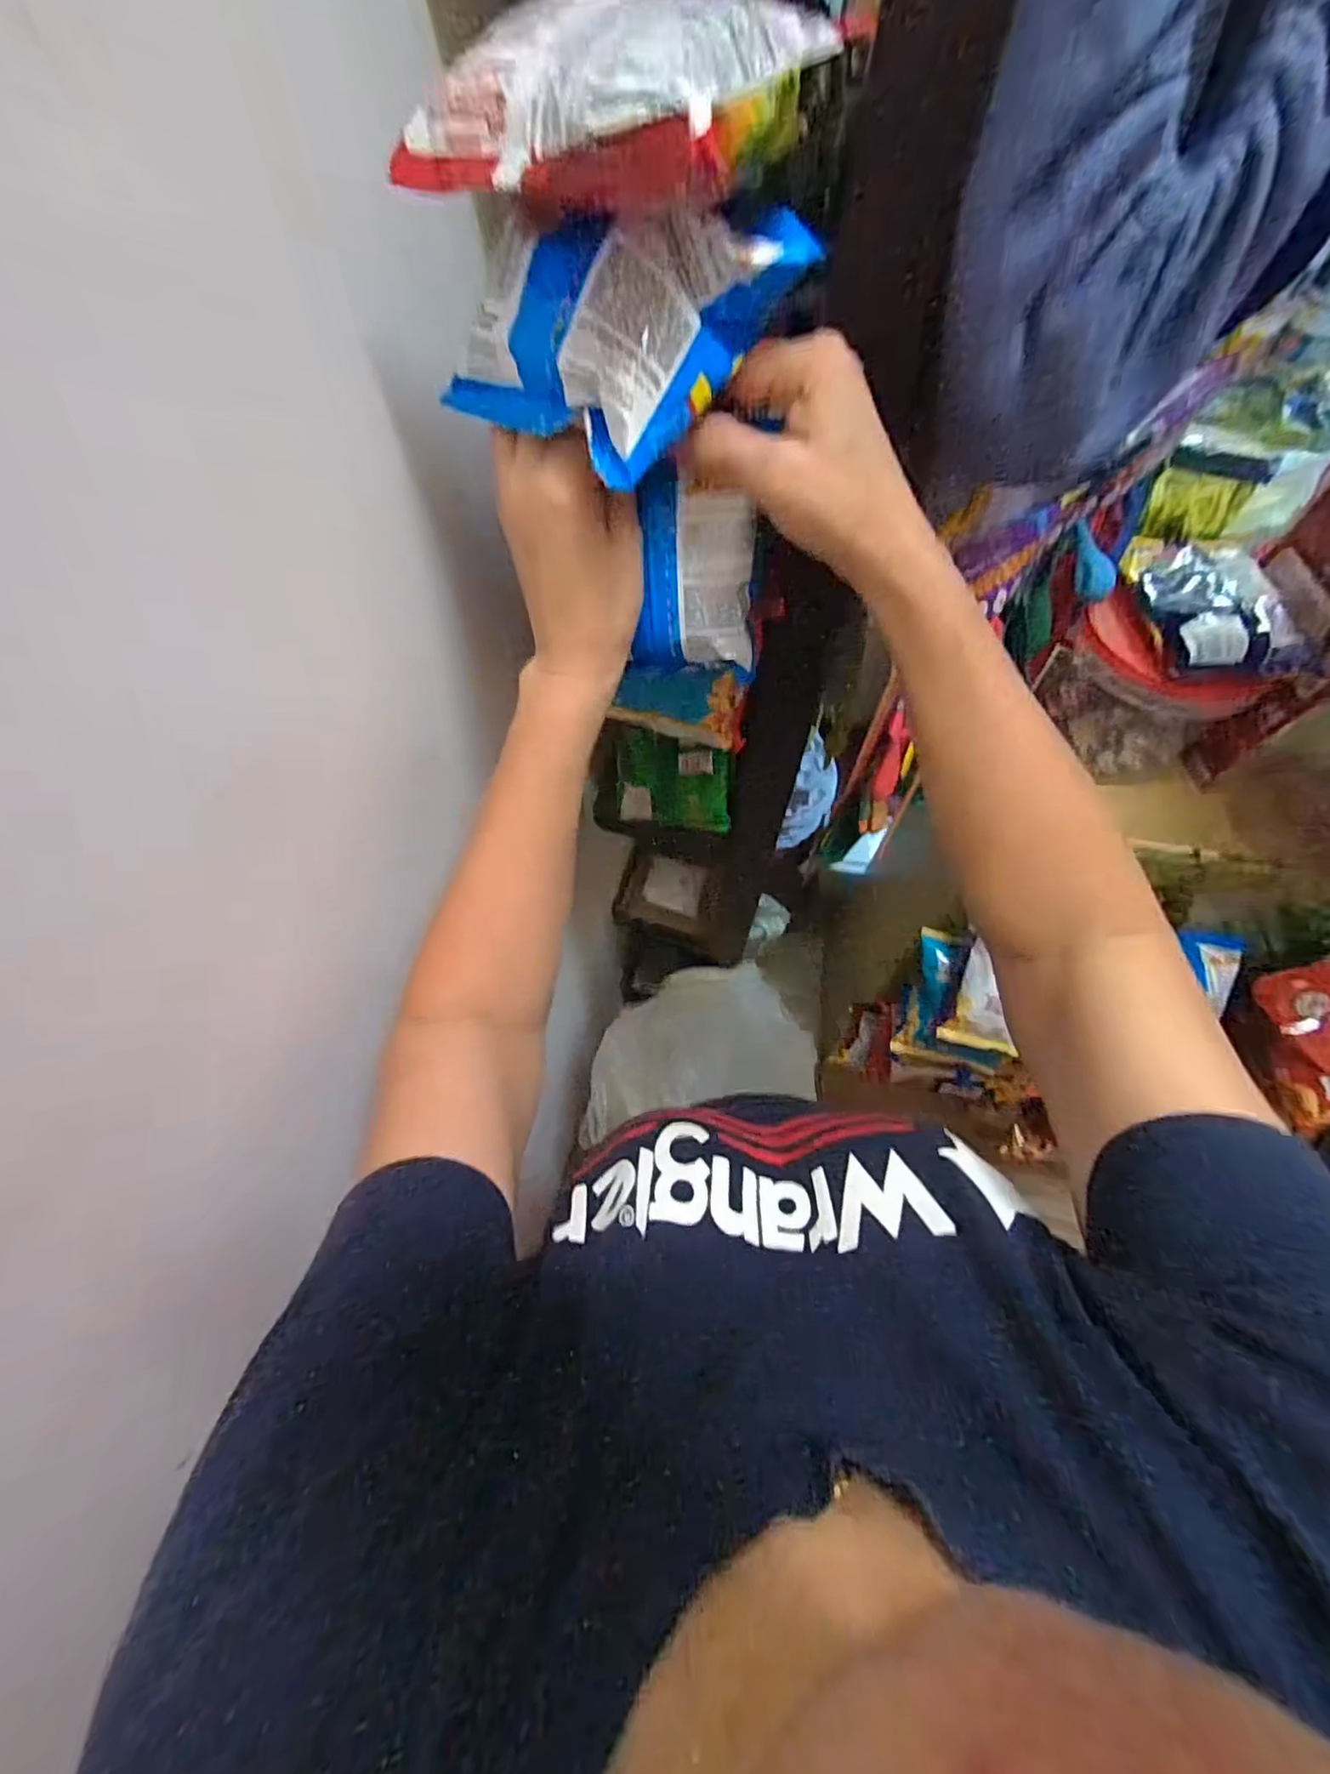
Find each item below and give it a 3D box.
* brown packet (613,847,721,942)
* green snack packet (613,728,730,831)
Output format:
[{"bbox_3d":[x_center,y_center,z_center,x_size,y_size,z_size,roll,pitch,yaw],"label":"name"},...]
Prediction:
[{"bbox_3d":[0.010,0.014,0.991,0.159,0.035,0.119,12,98,-5],"label":"brown packet"},{"bbox_3d":[0.010,-0.102,0.575,0.103,0.102,0.028,8,44,6],"label":"green snack packet"}]

